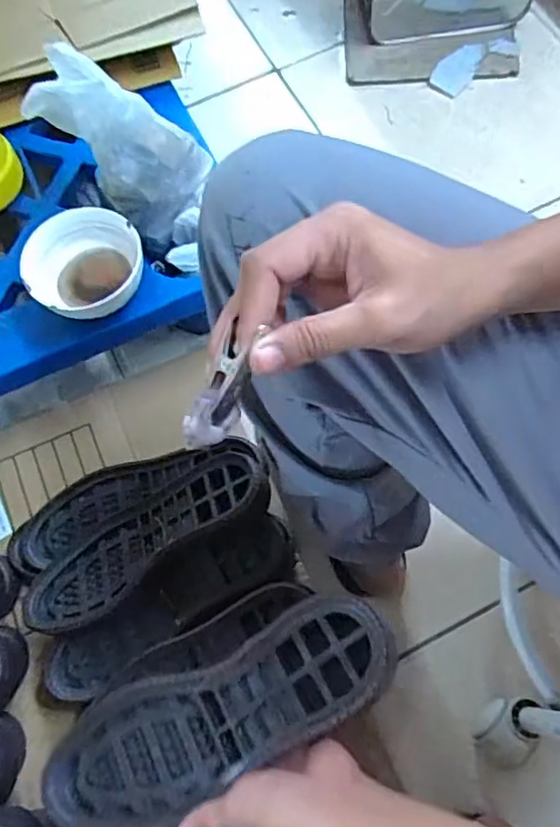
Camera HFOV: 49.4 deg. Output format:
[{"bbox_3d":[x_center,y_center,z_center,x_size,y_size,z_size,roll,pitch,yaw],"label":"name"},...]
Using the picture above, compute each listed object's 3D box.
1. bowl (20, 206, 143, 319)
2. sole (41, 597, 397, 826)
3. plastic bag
[{"bbox_3d":[-0.199,-0.151,0.616,0.113,0.055,0.110,-1,70,2],"label":"bowl"},{"bbox_3d":[-0.045,0.210,0.418,0.268,0.034,0.085,-32,70,13],"label":"sole"},{"bbox_3d":[-0.148,-0.267,0.613,0.091,0.216,0.108,15,69,39],"label":"plastic bag"}]

